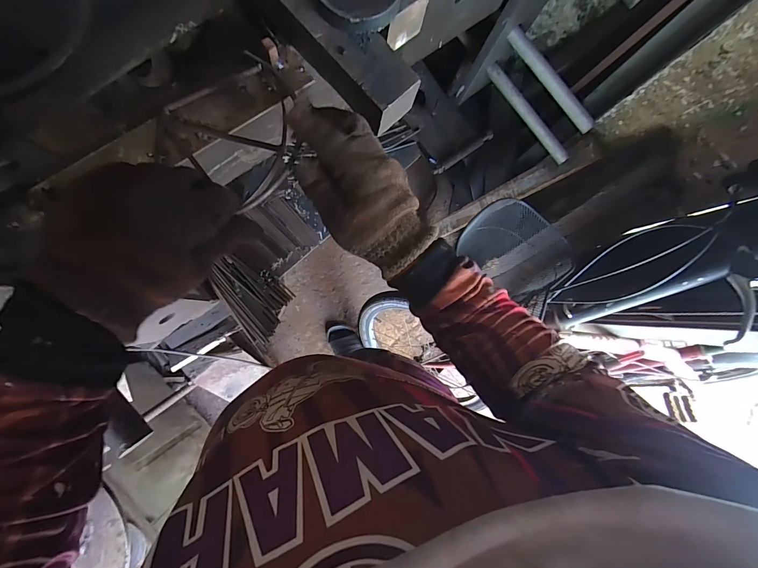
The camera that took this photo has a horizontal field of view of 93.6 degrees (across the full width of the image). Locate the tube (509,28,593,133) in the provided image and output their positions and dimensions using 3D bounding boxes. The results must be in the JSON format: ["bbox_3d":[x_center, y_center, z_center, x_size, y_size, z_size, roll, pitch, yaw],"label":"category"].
[{"bbox_3d":[0.321,-0.378,0.654,0.026,0.022,0.227,-39,91,-7],"label":"tube"}]

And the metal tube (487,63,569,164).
[{"bbox_3d":[0.313,-0.358,0.747,0.026,0.025,0.248,-38,91,-7],"label":"metal tube"}]

